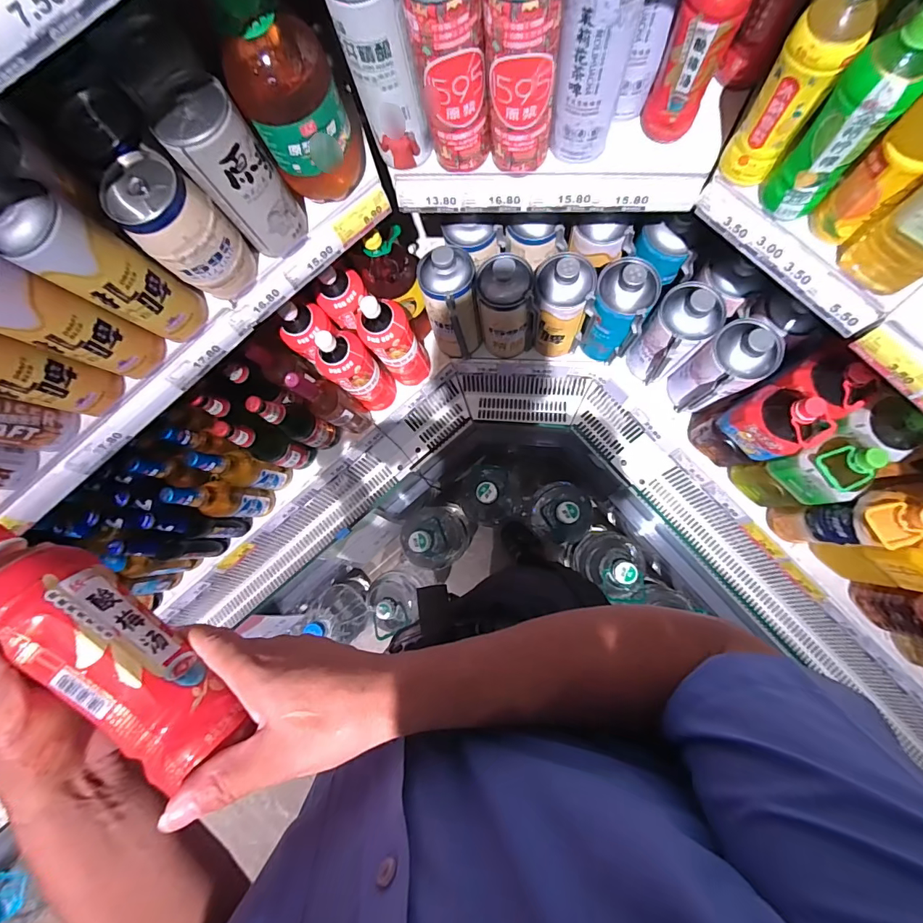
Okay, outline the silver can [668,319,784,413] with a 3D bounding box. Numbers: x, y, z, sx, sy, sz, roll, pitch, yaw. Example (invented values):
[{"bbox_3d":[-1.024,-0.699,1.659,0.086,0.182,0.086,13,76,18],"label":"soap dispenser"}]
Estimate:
[{"bbox_3d":[0.486,-0.173,0.803,0.123,0.239,0.100,-35,80,1],"label":"silver can"}]

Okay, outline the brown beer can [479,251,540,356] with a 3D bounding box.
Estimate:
[{"bbox_3d":[0.092,-0.307,0.856,0.112,0.241,0.107,-2,82,6],"label":"brown beer can"}]

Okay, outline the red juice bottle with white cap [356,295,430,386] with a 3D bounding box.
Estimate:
[{"bbox_3d":[-0.132,-0.235,0.851,0.093,0.274,0.079,-30,80,2],"label":"red juice bottle with white cap"}]

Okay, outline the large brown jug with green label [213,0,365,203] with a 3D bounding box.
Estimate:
[{"bbox_3d":[-0.189,-0.415,0.523,0.110,0.261,0.096,-23,81,3],"label":"large brown jug with green label"}]

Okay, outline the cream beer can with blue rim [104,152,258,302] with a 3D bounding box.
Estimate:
[{"bbox_3d":[-0.333,-0.279,0.531,0.086,0.163,0.084,-1,82,6],"label":"cream beer can with blue rim"}]

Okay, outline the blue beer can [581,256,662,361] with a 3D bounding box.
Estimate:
[{"bbox_3d":[0.301,-0.295,0.832,0.099,0.247,0.101,-1,82,6],"label":"blue beer can"}]

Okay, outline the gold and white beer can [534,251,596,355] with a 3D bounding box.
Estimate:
[{"bbox_3d":[0.195,-0.298,0.845,0.108,0.239,0.090,7,83,7],"label":"gold and white beer can"}]

